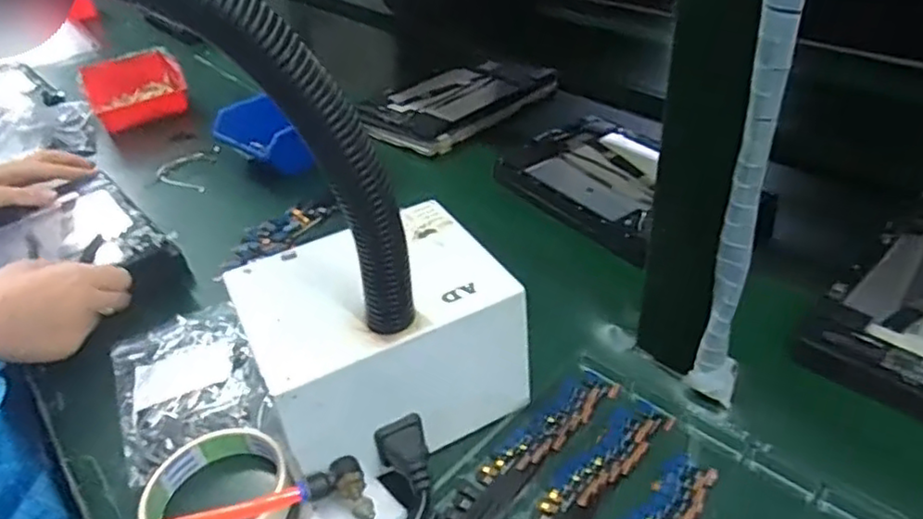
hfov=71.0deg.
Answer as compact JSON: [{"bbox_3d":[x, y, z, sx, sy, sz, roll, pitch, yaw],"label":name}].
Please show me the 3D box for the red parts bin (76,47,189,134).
[{"bbox_3d":[-0.458,-0.235,0.914,0.124,0.071,0.125,-24,40,-23],"label":"red parts bin"}]

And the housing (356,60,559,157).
[{"bbox_3d":[0.000,-0.214,0.843,0.156,0.021,0.268,26,47,35],"label":"housing"}]

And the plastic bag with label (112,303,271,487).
[{"bbox_3d":[-0.206,0.090,0.489,0.097,0.014,0.138,-20,40,-19],"label":"plastic bag with label"}]

